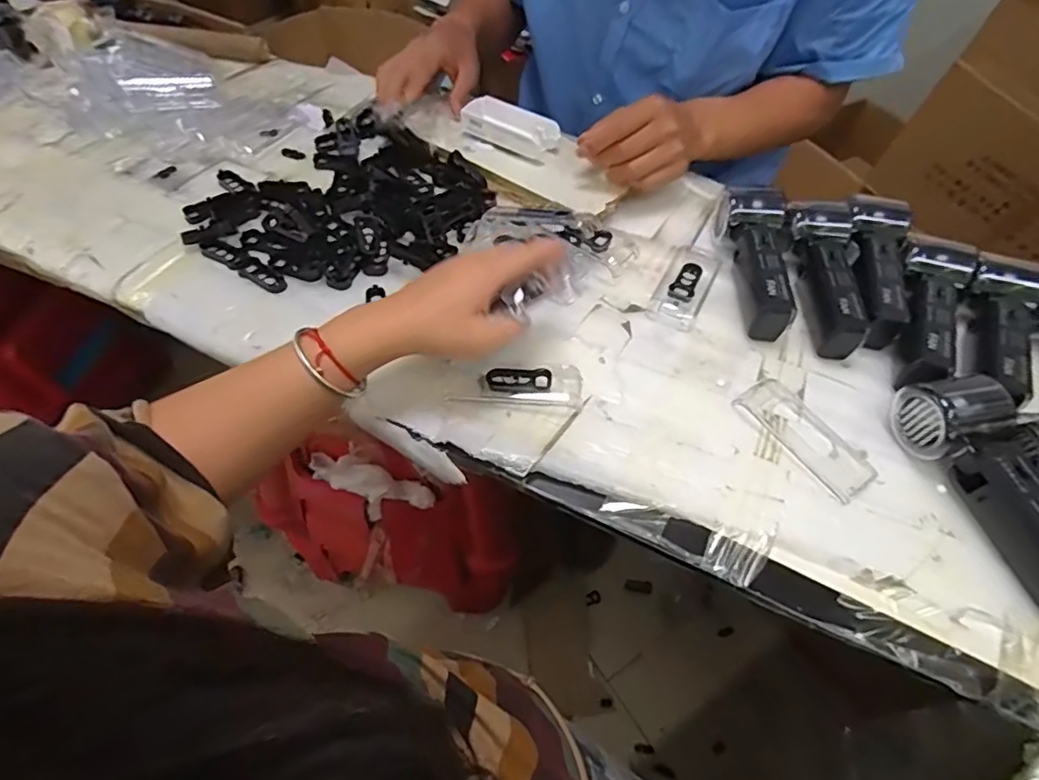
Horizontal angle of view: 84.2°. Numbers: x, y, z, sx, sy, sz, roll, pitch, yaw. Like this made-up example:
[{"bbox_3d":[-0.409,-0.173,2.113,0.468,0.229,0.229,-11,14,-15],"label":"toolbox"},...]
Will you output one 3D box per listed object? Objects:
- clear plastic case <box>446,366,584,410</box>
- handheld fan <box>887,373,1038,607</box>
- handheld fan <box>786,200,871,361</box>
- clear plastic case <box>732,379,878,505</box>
[{"bbox_3d":[0.000,-0.005,0.454,0.101,0.012,0.039,6,56,1],"label":"clear plastic case"},{"bbox_3d":[0.331,0.067,0.397,0.061,0.047,0.160,-9,57,-8],"label":"handheld fan"},{"bbox_3d":[0.269,-0.104,0.518,0.058,0.041,0.156,13,56,6],"label":"handheld fan"},{"bbox_3d":[0.219,0.035,0.440,0.044,0.006,0.105,-29,62,-20],"label":"clear plastic case"}]

